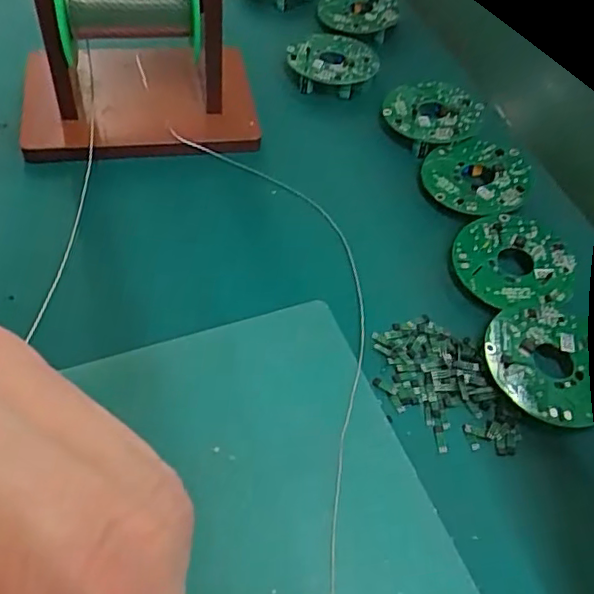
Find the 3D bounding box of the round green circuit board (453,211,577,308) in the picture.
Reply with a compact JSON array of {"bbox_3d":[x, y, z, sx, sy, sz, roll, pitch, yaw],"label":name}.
[{"bbox_3d":[0.116,-0.020,0.323,0.063,0.004,0.060,4,52,-5],"label":"round green circuit board"}]

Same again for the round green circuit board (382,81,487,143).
[{"bbox_3d":[0.089,-0.121,0.398,0.061,0.008,0.055,31,55,15],"label":"round green circuit board"}]

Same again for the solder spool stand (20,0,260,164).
[{"bbox_3d":[-0.093,-0.142,0.354,0.138,0.098,0.085,-1,53,-10],"label":"solder spool stand"}]

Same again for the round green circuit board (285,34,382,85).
[{"bbox_3d":[0.024,-0.170,0.433,0.058,0.018,0.057,4,52,-5],"label":"round green circuit board"}]

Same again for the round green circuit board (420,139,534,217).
[{"bbox_3d":[0.108,-0.073,0.361,0.059,0.005,0.060,4,52,-5],"label":"round green circuit board"}]

